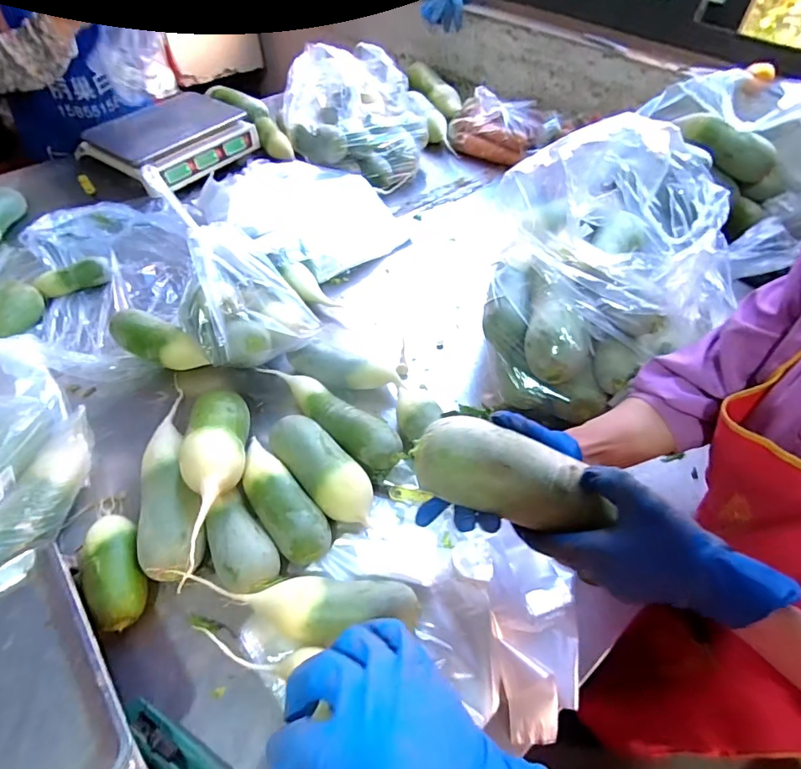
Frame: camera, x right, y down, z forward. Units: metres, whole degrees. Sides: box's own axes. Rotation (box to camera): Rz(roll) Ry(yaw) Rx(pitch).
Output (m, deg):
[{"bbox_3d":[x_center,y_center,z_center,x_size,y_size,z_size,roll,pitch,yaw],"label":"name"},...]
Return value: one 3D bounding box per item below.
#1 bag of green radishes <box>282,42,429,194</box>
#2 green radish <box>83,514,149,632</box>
[{"bbox_3d":[-0.096,-0.633,1.128,0.366,0.174,0.392,-7,53,-6],"label":"bag of green radishes"},{"bbox_3d":[-0.317,0.212,0.540,0.053,0.067,0.127,-23,56,-17],"label":"green radish"}]

